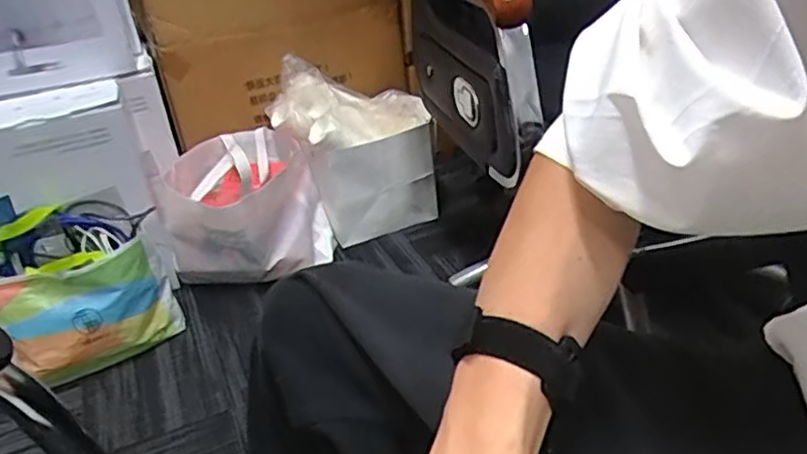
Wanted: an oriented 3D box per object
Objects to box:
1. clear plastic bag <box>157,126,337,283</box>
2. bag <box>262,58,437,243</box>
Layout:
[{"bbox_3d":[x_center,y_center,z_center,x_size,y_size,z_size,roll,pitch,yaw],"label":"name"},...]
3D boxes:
[{"bbox_3d":[-0.357,-0.049,1.471,0.345,0.297,0.244,-22,35,-26],"label":"clear plastic bag"},{"bbox_3d":[-0.096,-0.173,1.524,0.334,0.411,0.130,-12,32,-12],"label":"bag"}]

